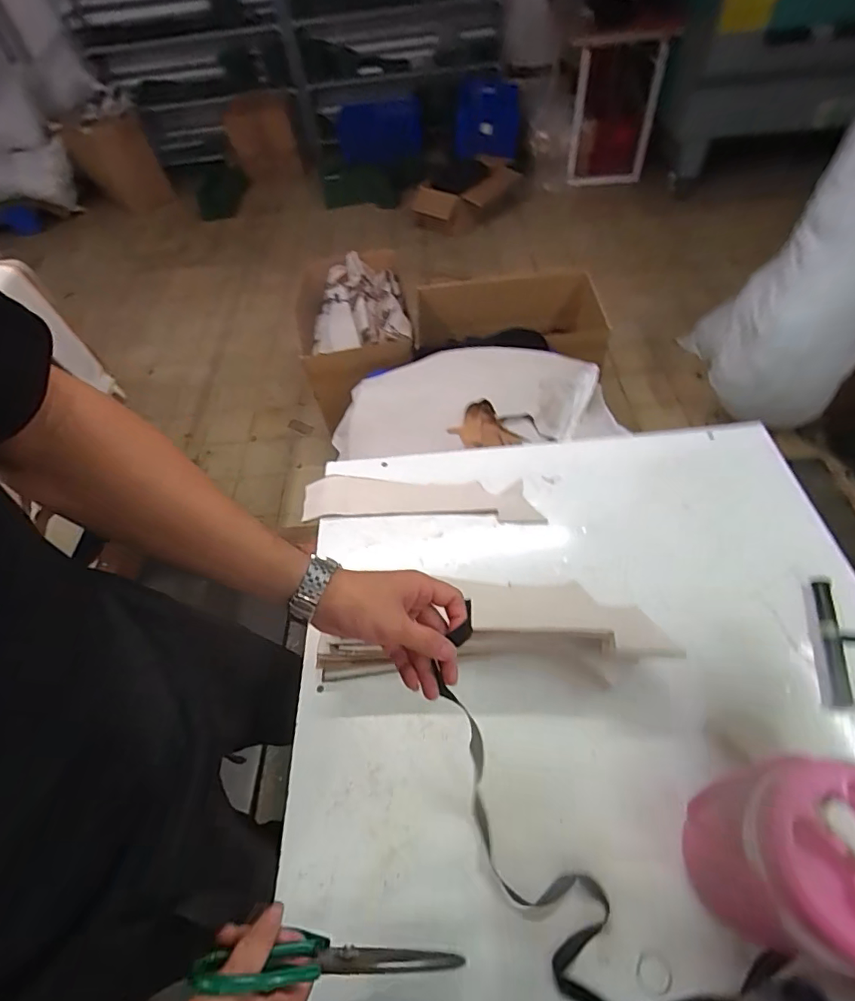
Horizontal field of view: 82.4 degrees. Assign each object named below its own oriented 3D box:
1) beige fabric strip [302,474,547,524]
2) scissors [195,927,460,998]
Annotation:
[{"bbox_3d":[-0.018,0.000,0.877,0.420,0.010,0.096,4,54,8],"label":"beige fabric strip"},{"bbox_3d":[-0.081,0.378,0.406,0.206,0.067,0.024,6,53,-10],"label":"scissors"}]

